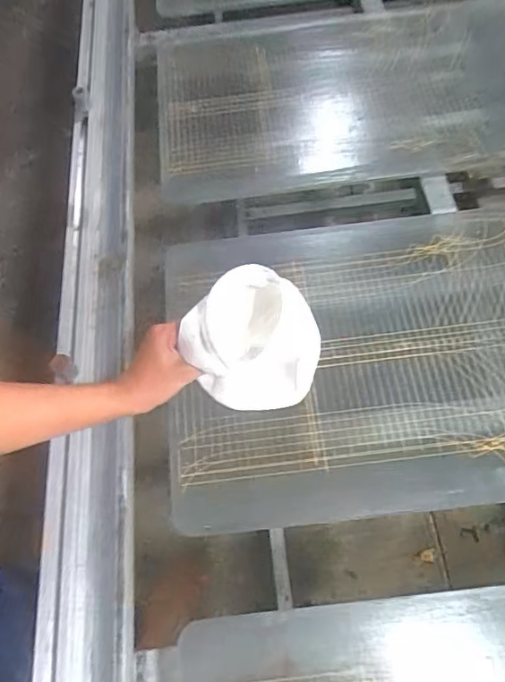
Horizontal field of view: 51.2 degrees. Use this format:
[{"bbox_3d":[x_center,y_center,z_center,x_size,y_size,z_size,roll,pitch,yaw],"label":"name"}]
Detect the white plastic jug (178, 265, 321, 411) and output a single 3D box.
[{"bbox_3d":[0.000,0.001,0.574,0.138,0.153,0.095,0,62,4],"label":"white plastic jug"}]

